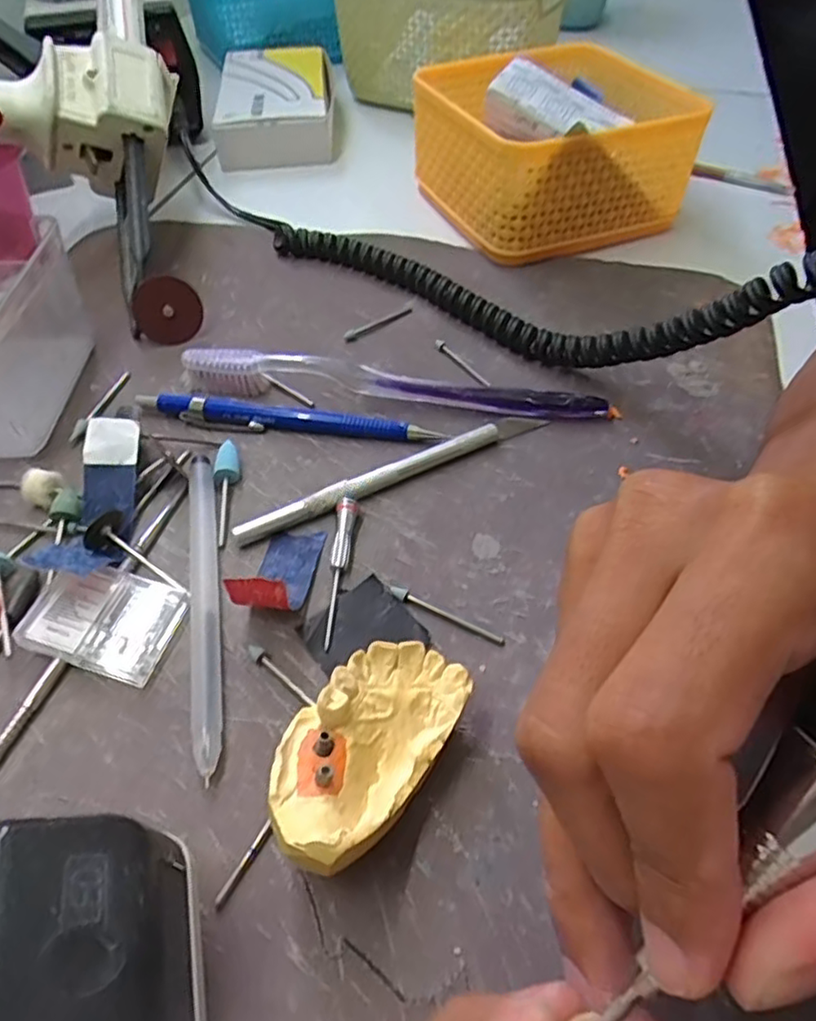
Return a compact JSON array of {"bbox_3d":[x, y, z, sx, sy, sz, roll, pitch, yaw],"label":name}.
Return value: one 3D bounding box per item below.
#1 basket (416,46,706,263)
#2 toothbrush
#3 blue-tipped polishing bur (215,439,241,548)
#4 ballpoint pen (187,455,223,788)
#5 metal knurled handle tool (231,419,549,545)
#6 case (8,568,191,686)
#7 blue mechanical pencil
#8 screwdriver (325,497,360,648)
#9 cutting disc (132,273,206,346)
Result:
[{"bbox_3d":[0.083,-0.220,0.389,0.138,0.066,0.141,-16,53,-11],"label":"basket"},{"bbox_3d":[-0.007,-0.056,0.286,0.183,0.020,0.011,6,52,6],"label":"toothbrush"},{"bbox_3d":[-0.072,-0.008,0.255,0.010,0.008,0.047,-6,51,-3],"label":"blue-tipped polishing bur"},{"bbox_3d":[-0.071,0.029,0.225,0.010,0.008,0.123,-10,52,-7],"label":"ballpoint pen"},{"bbox_3d":[-0.003,-0.015,0.258,0.136,0.010,0.008,-25,55,-17],"label":"metal knurled handle tool"},{"bbox_3d":[-0.102,0.037,0.217,0.045,0.011,0.033,11,52,10],"label":"case"},{"bbox_3d":[-0.052,-0.040,0.279,0.132,0.010,0.009,6,52,6],"label":"blue mechanical pencil"},{"bbox_3d":[-0.024,0.020,0.231,0.007,0.008,0.061,1,51,3],"label":"screwdriver"},{"bbox_3d":[-0.117,-0.097,0.315,0.031,0.031,0.004,-48,31,0],"label":"cutting disc"}]

